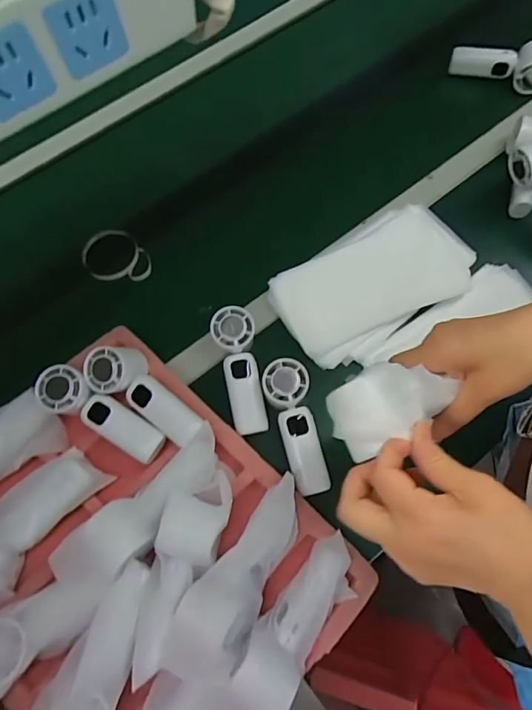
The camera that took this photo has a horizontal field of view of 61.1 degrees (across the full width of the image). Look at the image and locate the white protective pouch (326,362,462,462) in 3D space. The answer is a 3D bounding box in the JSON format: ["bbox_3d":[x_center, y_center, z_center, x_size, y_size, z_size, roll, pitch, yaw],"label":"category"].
[{"bbox_3d":[0.091,0.031,0.327,0.088,0.033,0.051,-27,70,-8],"label":"white protective pouch"}]

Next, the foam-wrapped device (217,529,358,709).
[{"bbox_3d":[0.029,0.265,0.432,0.061,0.043,0.186,35,74,14],"label":"foam-wrapped device"}]

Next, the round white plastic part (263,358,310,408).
[{"bbox_3d":[0.023,0.032,0.524,0.053,0.016,0.053,-3,69,1],"label":"round white plastic part"}]

